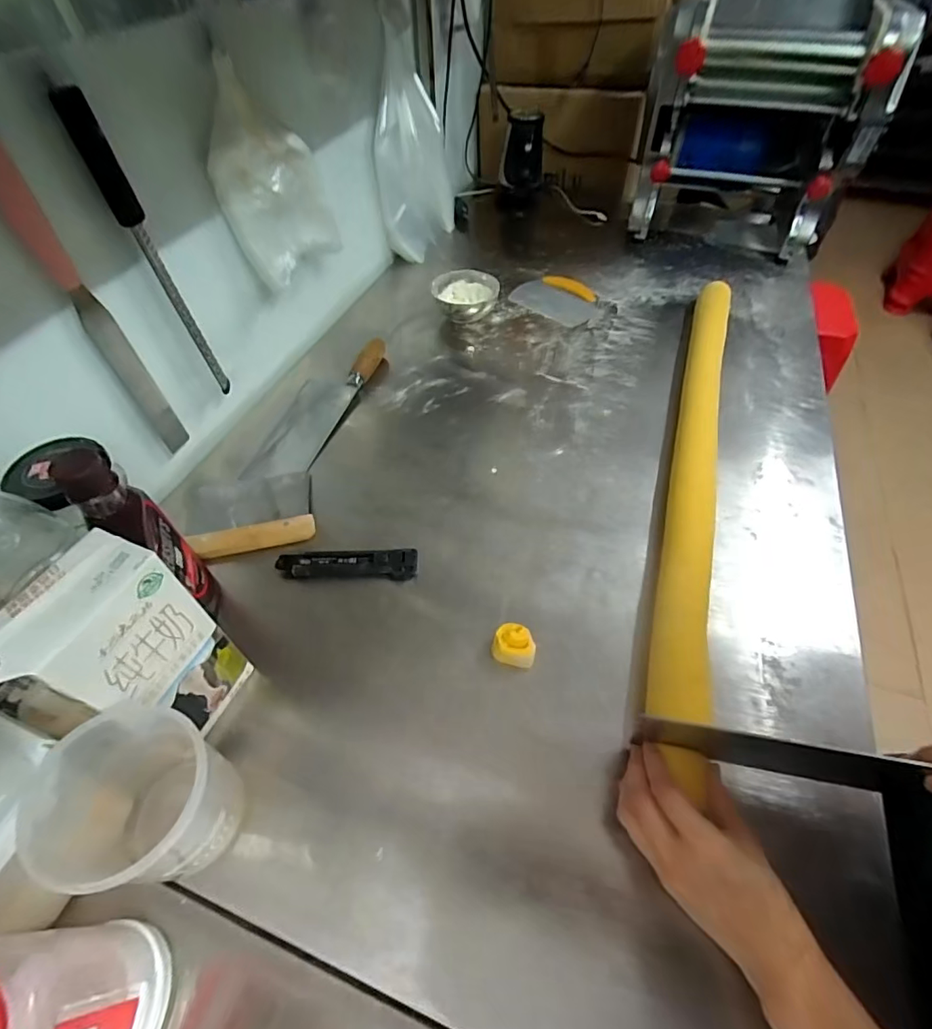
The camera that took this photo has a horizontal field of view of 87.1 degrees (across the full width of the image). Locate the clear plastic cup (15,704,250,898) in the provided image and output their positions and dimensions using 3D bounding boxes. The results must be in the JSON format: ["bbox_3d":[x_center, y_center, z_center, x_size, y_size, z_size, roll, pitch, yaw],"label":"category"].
[{"bbox_3d":[-0.223,0.212,0.347,0.104,0.130,0.086,33,59,23],"label":"clear plastic cup"}]

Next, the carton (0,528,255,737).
[{"bbox_3d":[-0.253,0.110,0.381,0.066,0.188,0.102,16,54,13],"label":"carton"}]

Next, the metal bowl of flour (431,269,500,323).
[{"bbox_3d":[-0.004,-0.379,0.860,0.113,0.057,0.107,0,52,1],"label":"metal bowl of flour"}]

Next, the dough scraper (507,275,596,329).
[{"bbox_3d":[0.178,-0.408,0.916,0.167,0.009,0.136,37,61,26],"label":"dough scraper"}]

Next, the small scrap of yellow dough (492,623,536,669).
[{"bbox_3d":[0.048,0.131,0.487,0.041,0.033,0.035,10,53,9],"label":"small scrap of yellow dough"}]

